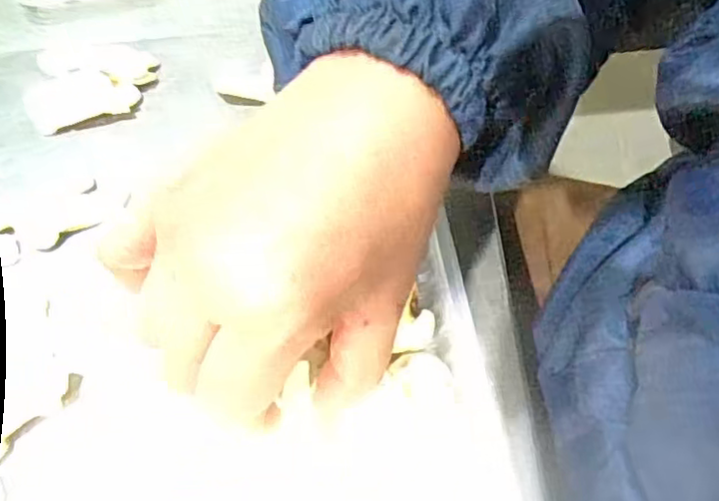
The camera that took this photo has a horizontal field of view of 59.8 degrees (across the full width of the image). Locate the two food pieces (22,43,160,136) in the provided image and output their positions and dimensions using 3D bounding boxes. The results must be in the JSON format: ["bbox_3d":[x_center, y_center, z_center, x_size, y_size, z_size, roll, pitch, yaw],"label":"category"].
[{"bbox_3d":[-0.179,-0.112,0.411,0.083,0.020,0.064,-17,57,-4],"label":"two food pieces"}]

